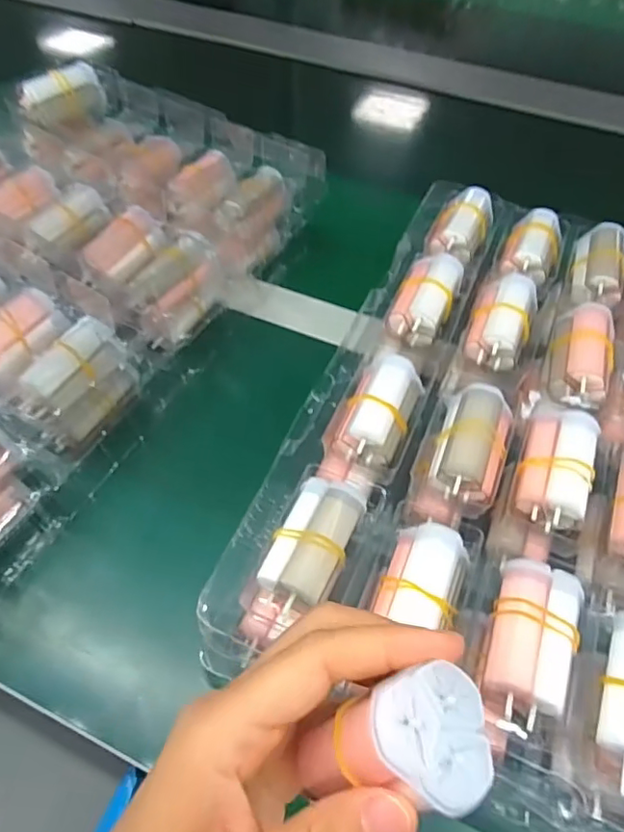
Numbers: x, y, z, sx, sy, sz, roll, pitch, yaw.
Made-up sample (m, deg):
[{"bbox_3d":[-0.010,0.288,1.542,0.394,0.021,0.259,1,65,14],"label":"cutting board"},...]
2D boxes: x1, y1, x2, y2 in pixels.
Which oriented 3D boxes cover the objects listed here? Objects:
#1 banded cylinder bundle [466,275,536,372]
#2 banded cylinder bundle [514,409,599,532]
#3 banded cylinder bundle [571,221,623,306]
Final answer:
[{"bbox_3d":[0.124,-0.064,0.361,0.038,0.025,0.064,21,57,13],"label":"banded cylinder bundle"},{"bbox_3d":[0.132,0.026,0.301,0.035,0.020,0.063,17,57,11],"label":"banded cylinder bundle"},{"bbox_3d":[0.214,-0.115,0.410,0.036,0.024,0.068,17,57,11],"label":"banded cylinder bundle"}]

